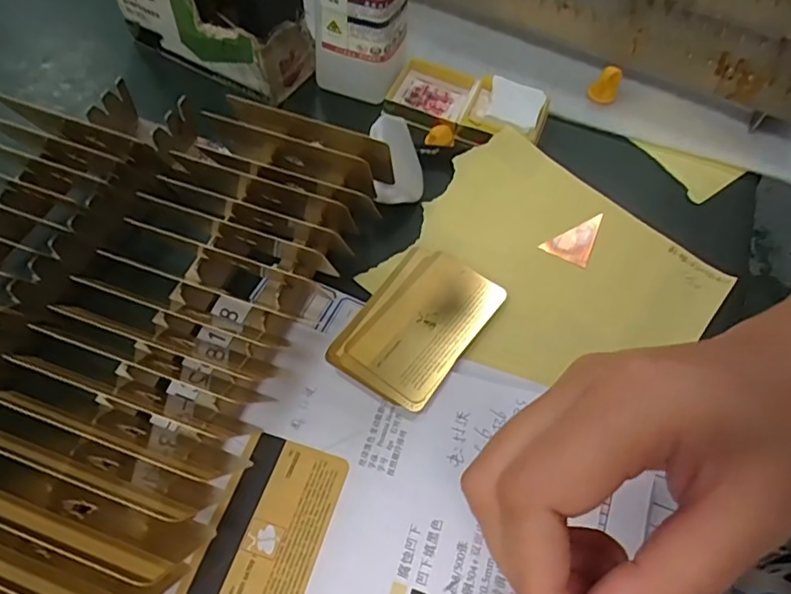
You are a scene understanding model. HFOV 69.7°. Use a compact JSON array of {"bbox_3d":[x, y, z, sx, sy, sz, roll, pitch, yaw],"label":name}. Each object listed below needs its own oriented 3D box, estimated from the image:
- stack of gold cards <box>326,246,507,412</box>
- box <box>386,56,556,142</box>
[{"bbox_3d":[0.012,0.012,0.308,0.060,0.005,0.094,31,61,15],"label":"stack of gold cards"},{"bbox_3d":[0.051,-0.140,0.398,0.109,0.016,0.053,18,58,8],"label":"box"}]

